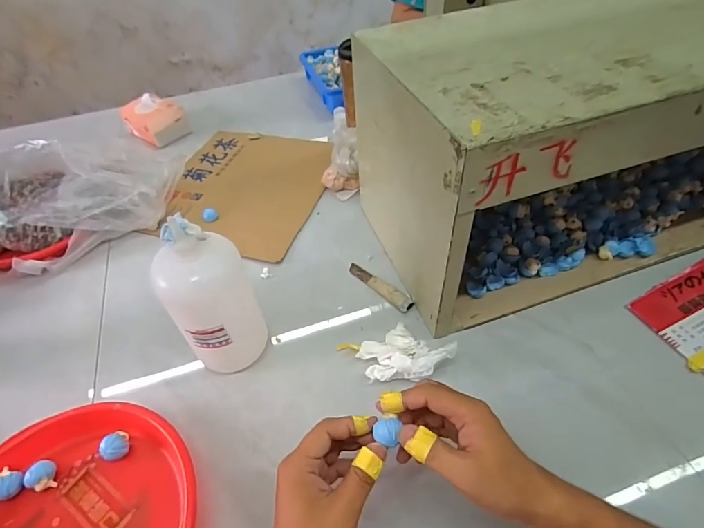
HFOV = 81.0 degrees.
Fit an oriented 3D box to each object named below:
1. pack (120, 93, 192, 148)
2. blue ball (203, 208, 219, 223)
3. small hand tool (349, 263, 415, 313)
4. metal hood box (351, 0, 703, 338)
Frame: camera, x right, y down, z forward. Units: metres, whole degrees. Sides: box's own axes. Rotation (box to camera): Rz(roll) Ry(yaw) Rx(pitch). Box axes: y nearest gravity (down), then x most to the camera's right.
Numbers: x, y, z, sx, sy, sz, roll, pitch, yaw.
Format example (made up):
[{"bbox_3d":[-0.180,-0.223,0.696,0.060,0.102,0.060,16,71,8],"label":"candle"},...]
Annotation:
[{"bbox_3d":[-0.435,-0.321,0.909,0.116,0.079,0.101,27,56,27],"label":"pack"},{"bbox_3d":[-0.249,-0.087,0.723,0.025,0.020,0.020,-28,51,-19],"label":"blue ball"},{"bbox_3d":[0.039,0.031,0.600,0.025,0.009,0.118,-37,54,-25],"label":"small hand tool"},{"bbox_3d":[0.346,-0.175,0.570,0.617,0.284,0.281,-16,48,-9],"label":"metal hood box"}]

